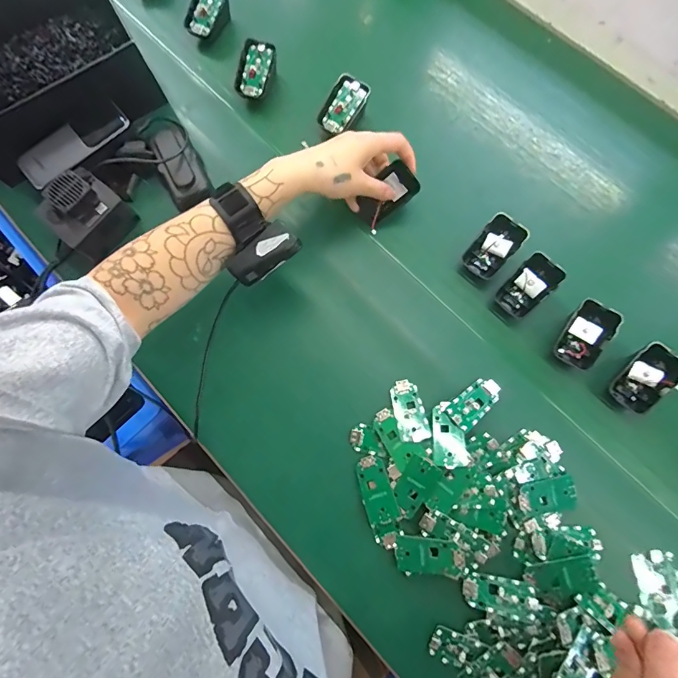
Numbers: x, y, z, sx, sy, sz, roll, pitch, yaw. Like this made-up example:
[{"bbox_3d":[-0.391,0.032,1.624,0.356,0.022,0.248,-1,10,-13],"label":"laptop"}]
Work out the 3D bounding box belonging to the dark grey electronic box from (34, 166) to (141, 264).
[{"bbox_3d":[-0.286,-0.143,0.449,0.082,0.043,0.077,37,82,11],"label":"dark grey electronic box"}]

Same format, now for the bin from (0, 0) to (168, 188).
[{"bbox_3d":[-0.365,-0.331,0.480,0.221,0.069,0.182,-32,76,-4],"label":"bin"}]

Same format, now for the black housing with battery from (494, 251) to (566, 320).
[{"bbox_3d":[0.208,-0.058,0.439,0.040,0.025,0.069,43,108,5],"label":"black housing with battery"}]

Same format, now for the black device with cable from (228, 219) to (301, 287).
[{"bbox_3d":[-0.072,-0.081,0.384,0.068,0.021,0.033,-38,78,5],"label":"black device with cable"}]

